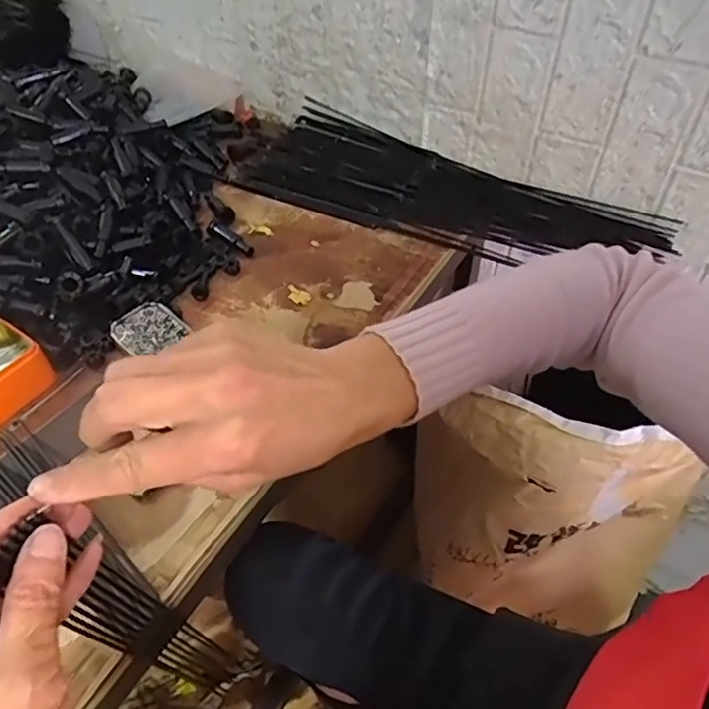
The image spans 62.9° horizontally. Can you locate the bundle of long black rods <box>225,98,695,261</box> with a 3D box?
[{"bbox_3d":[0.113,-0.194,0.735,0.521,0.029,0.156,25,69,17],"label":"bundle of long black rods"}]

